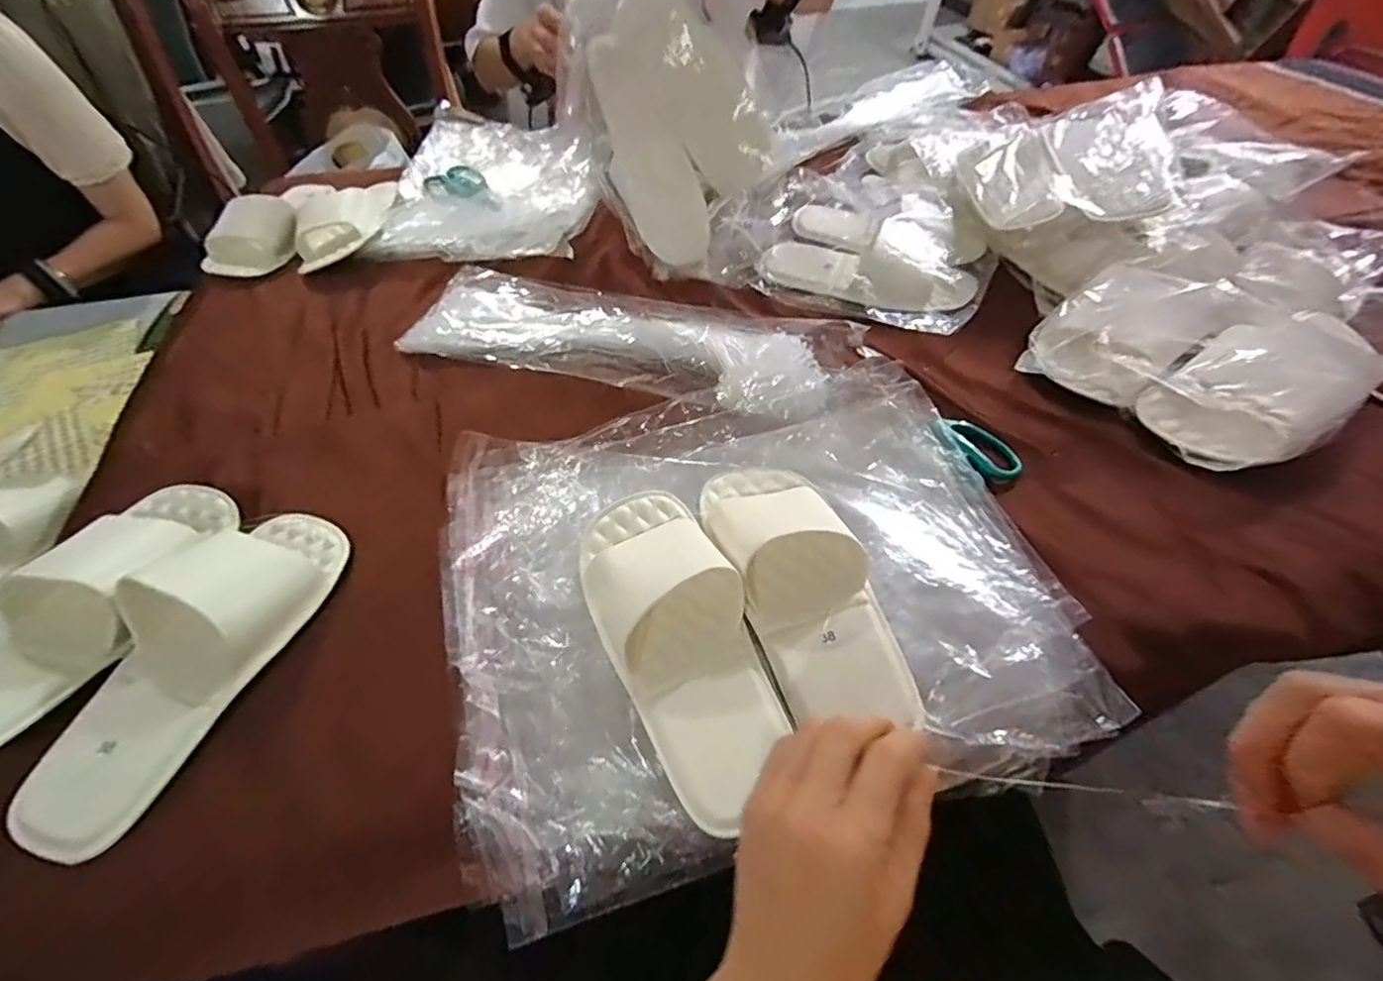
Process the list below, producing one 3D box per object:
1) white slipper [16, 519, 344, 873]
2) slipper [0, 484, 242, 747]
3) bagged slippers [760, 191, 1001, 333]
[{"bbox_3d":[-0.330,0.100,0.390,0.096,0.070,0.237,14,52,17],"label":"white slipper"},{"bbox_3d":[-0.419,0.079,0.398,0.082,0.054,0.228,6,51,10],"label":"slipper"},{"bbox_3d":[0.215,-0.278,0.684,0.246,0.052,0.229,21,55,21],"label":"bagged slippers"}]

